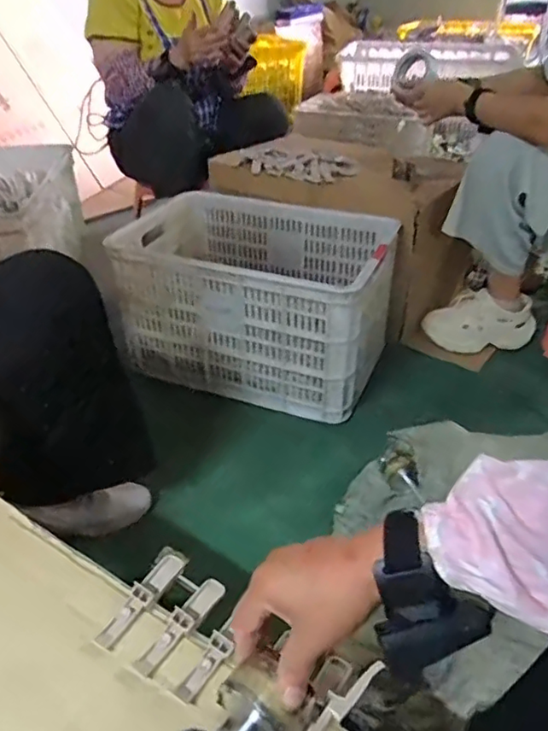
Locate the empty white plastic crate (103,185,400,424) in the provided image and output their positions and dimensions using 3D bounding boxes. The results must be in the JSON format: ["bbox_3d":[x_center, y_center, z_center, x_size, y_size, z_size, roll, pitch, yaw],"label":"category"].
[{"bbox_3d":[-0.035,-0.151,1.247,0.552,0.304,0.369,11,37,17],"label":"empty white plastic crate"}]

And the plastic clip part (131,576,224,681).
[{"bbox_3d":[-0.080,0.218,0.482,0.024,0.013,0.096,23,41,30],"label":"plastic clip part"}]

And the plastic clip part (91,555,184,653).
[{"bbox_3d":[-0.117,0.205,0.501,0.021,0.015,0.096,20,40,27],"label":"plastic clip part"}]

